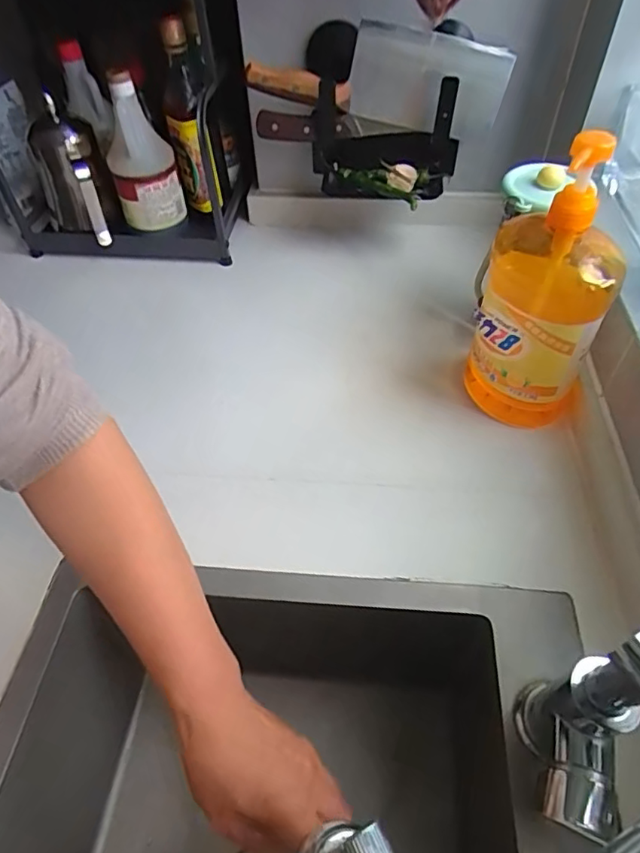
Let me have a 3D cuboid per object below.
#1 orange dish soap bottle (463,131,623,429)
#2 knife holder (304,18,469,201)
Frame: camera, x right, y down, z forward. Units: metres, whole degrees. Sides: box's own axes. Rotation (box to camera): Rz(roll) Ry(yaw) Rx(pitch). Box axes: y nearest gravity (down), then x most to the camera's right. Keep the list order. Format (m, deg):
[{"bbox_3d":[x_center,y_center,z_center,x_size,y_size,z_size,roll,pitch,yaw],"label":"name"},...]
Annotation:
[{"bbox_3d":[0.208,-0.120,0.503,0.107,0.273,0.091,14,52,14],"label":"orange dish soap bottle"},{"bbox_3d":[0.085,-0.374,0.687,0.172,0.133,0.101,14,52,14],"label":"knife holder"}]

